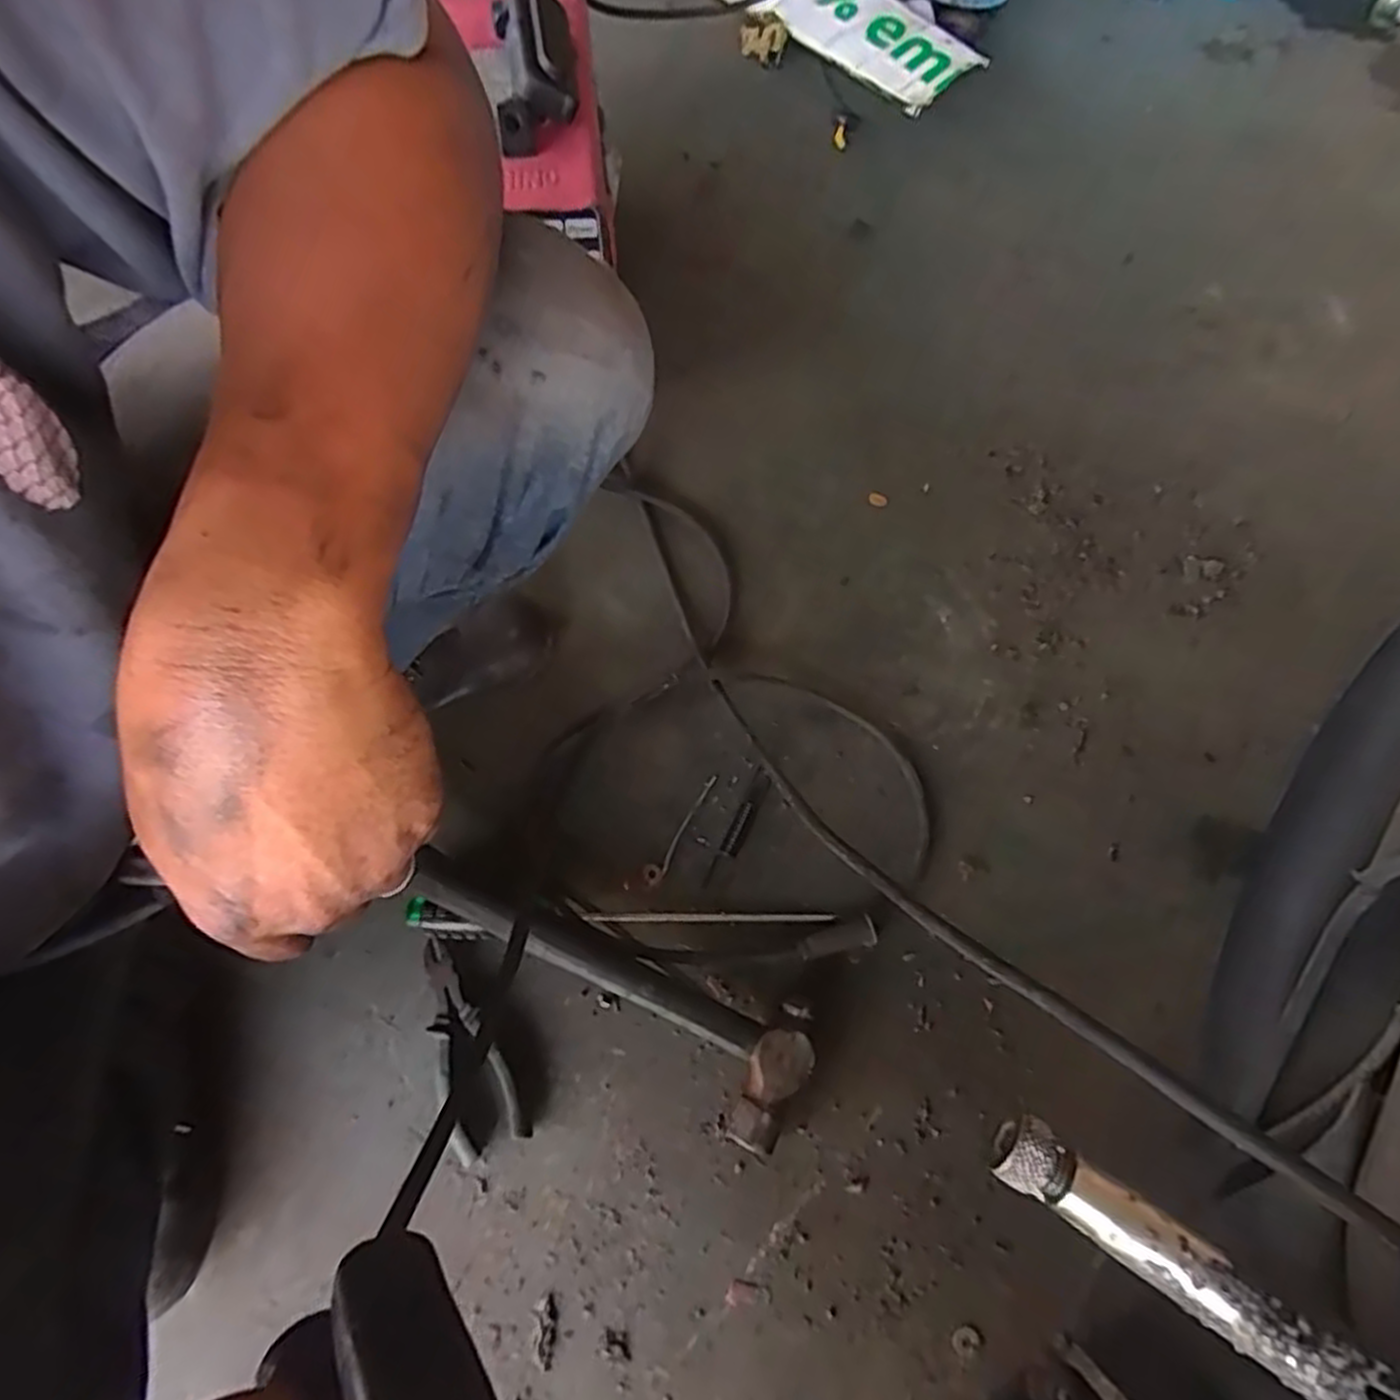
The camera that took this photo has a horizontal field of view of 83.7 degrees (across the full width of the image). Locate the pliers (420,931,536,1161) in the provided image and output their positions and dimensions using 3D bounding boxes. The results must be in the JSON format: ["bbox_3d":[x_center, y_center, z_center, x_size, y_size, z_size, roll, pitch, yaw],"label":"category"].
[{"bbox_3d":[-0.182,0.261,0.588,0.055,0.020,0.156,-24,74,-8],"label":"pliers"}]

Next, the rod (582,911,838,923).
[{"bbox_3d":[0.007,0.172,0.622,0.197,0.006,0.008,0,72,0],"label":"rod"}]

